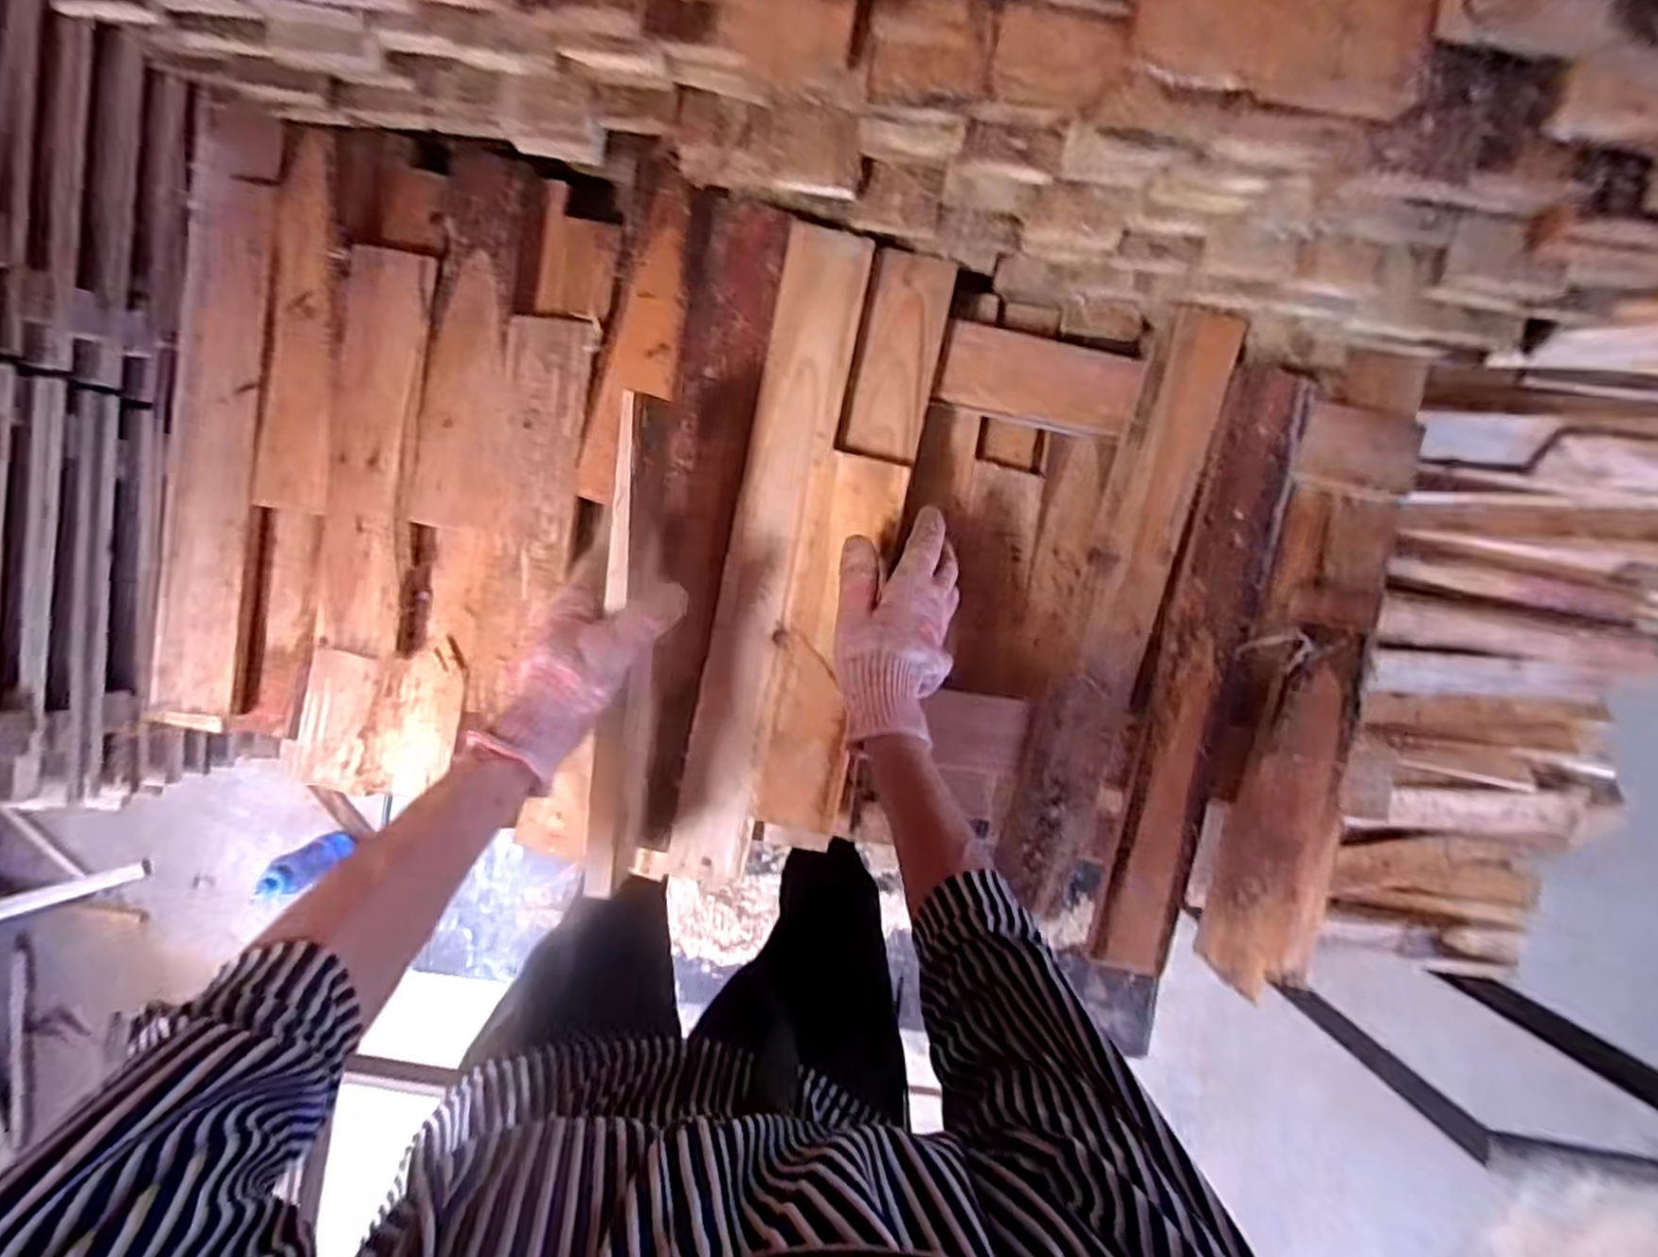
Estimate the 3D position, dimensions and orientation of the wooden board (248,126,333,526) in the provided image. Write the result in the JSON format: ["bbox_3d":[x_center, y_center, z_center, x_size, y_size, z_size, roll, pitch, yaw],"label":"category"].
[{"bbox_3d":[-0.402,-0.231,0.567,0.056,0.011,0.278,7,93,0],"label":"wooden board"}]

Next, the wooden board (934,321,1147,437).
[{"bbox_3d":[0.172,-0.202,0.603,0.155,0.010,0.063,12,111,0],"label":"wooden board"}]

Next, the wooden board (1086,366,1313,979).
[{"bbox_3d":[0.308,0.036,0.608,0.070,0.021,0.498,12,93,-1],"label":"wooden board"}]

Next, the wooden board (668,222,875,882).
[{"bbox_3d":[-0.049,-0.052,0.577,0.062,0.009,0.504,12,93,-1],"label":"wooden board"}]

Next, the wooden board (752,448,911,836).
[{"bbox_3d":[-0.001,0.014,0.579,0.070,0.011,0.295,11,93,-1],"label":"wooden board"}]

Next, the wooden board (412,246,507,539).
[{"bbox_3d":[-0.280,-0.182,0.573,0.069,0.007,0.207,8,93,0],"label":"wooden board"}]

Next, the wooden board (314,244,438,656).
[{"bbox_3d":[-0.355,-0.136,0.576,0.065,0.015,0.307,8,93,0],"label":"wooden board"}]

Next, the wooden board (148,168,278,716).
[{"bbox_3d":[-0.477,-0.136,0.572,0.063,0.015,0.406,8,93,0],"label":"wooden board"}]

